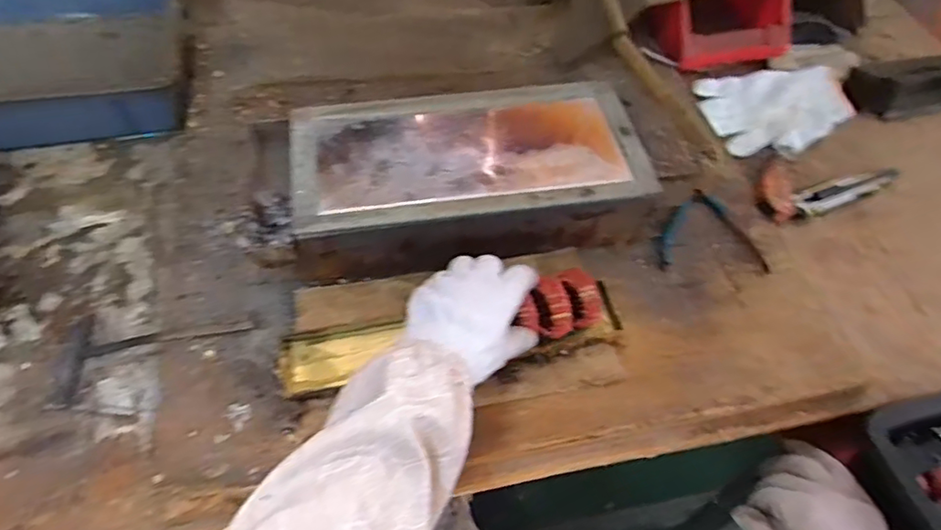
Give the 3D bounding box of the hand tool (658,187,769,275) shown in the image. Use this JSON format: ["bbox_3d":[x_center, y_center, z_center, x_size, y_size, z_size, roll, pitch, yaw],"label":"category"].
[{"bbox_3d":[0.247,-0.039,0.633,0.106,0.007,0.105,5,53,0],"label":"hand tool"}]

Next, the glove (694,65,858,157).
[{"bbox_3d":[0.410,-0.219,0.820,0.211,0.037,0.153,-24,58,-20],"label":"glove"}]

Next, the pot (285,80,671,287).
[{"bbox_3d":[-0.006,-0.090,0.616,0.355,0.090,0.182,-6,54,-8],"label":"pot"}]

